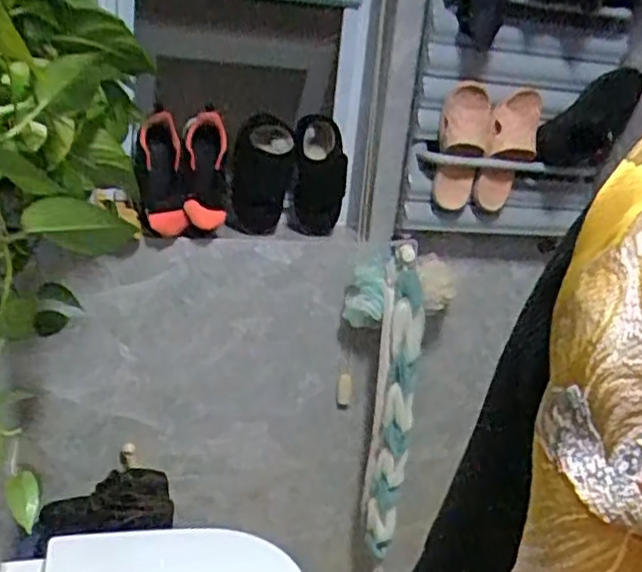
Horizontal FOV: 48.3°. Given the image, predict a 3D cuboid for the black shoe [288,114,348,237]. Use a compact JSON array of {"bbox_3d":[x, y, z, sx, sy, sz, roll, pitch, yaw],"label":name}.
[{"bbox_3d":[-0.006,-0.255,1.697,0.122,0.271,0.147,7,18,3],"label":"black shoe"}]

